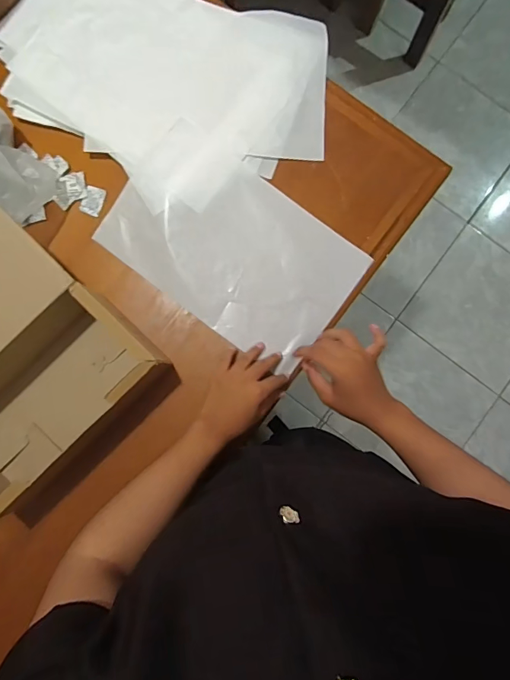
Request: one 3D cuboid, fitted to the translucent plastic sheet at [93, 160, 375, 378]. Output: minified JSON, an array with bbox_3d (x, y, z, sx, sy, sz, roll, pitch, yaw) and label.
[{"bbox_3d":[-0.029,-0.128,0.595,0.331,0.010,0.212,37,88,1],"label":"translucent plastic sheet"}]

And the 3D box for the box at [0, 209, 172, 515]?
[{"bbox_3d":[-0.316,0.028,0.548,0.279,0.117,0.282,-45,89,-2],"label":"box"}]

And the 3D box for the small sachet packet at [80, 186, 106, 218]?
[{"bbox_3d":[-0.236,-0.202,0.614,0.029,0.005,0.041,18,88,5],"label":"small sachet packet"}]

